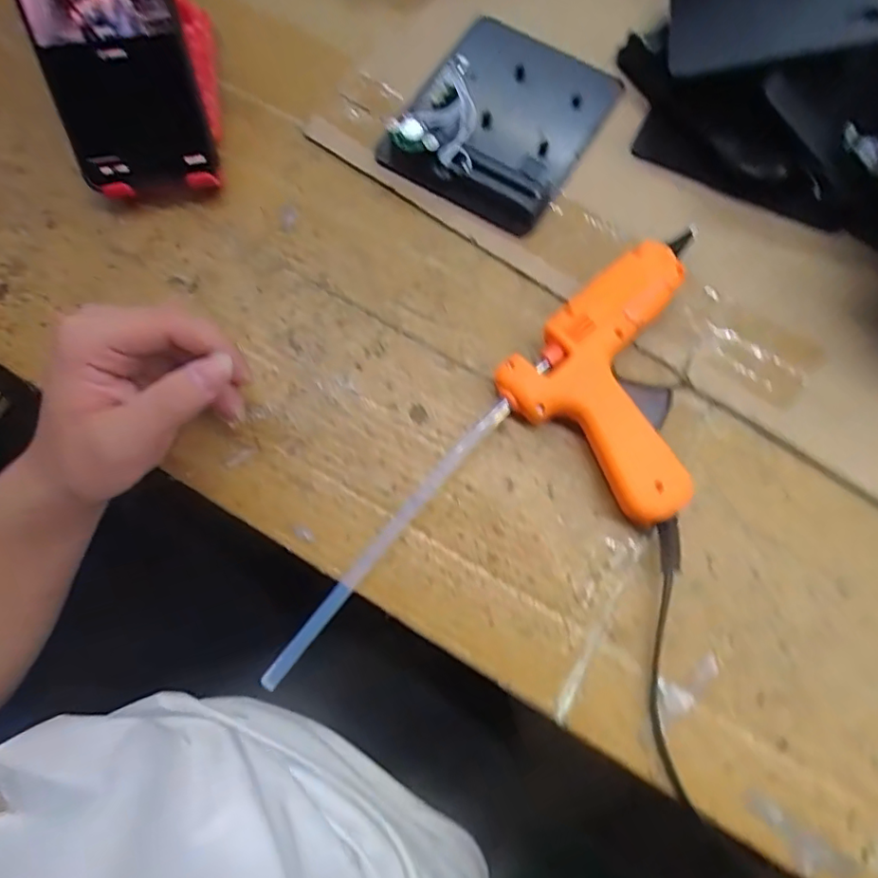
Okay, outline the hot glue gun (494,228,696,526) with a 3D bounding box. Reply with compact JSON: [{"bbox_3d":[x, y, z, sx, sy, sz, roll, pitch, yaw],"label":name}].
[{"bbox_3d":[0.112,-0.033,0.304,0.128,0.028,0.110,-42,80,-9],"label":"hot glue gun"}]

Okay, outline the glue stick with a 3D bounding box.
[{"bbox_3d":[-0.027,0.051,0.295,0.010,0.010,0.187,40,80,9],"label":"glue stick"}]

